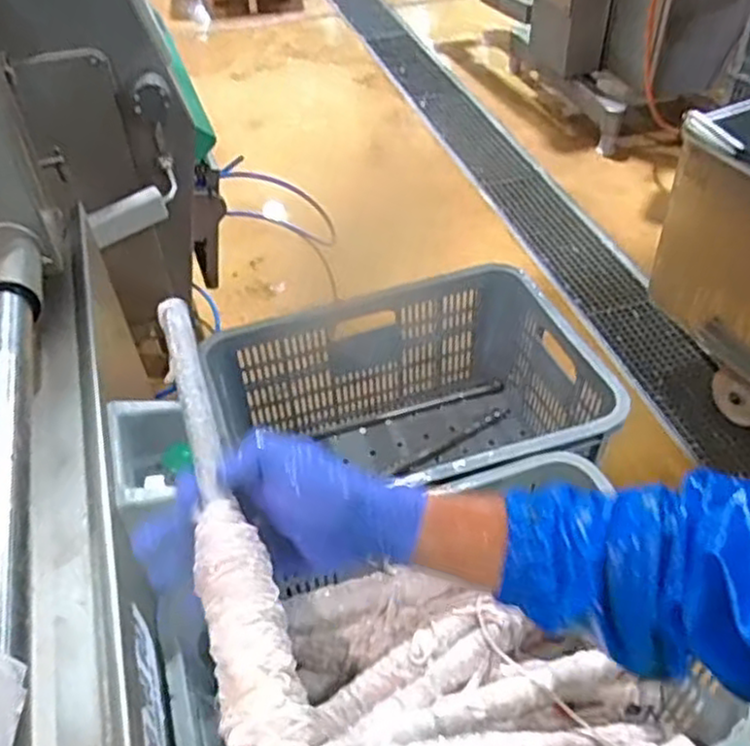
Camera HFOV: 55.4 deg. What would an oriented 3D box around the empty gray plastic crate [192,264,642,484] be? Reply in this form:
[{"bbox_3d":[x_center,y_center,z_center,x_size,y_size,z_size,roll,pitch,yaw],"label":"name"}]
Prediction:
[{"bbox_3d":[0.048,0.086,1.043,0.502,0.255,0.352,-13,45,-11],"label":"empty gray plastic crate"}]

